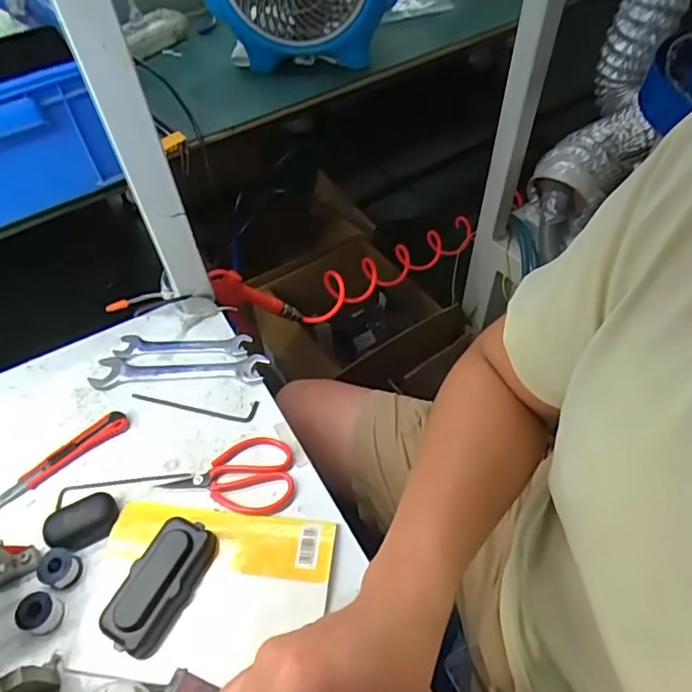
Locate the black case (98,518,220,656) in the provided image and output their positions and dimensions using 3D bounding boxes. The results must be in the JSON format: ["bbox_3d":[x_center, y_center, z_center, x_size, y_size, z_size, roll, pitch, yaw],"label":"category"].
[{"bbox_3d":[-0.158,0.201,0.456,0.051,0.029,0.106,21,55,18],"label":"black case"}]

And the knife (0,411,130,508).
[{"bbox_3d":[-0.294,0.117,0.545,0.153,0.014,0.025,-32,57,-21],"label":"knife"}]

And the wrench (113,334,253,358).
[{"bbox_3d":[-0.191,-0.001,0.631,0.156,0.006,0.030,0,51,3],"label":"wrench"}]

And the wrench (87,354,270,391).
[{"bbox_3d":[-0.189,0.029,0.606,0.192,0.008,0.040,-1,51,2],"label":"wrench"}]

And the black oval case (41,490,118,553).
[{"bbox_3d":[-0.243,0.163,0.494,0.062,0.023,0.035,-27,55,-18],"label":"black oval case"}]

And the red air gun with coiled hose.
[{"bbox_3d":[0.043,-0.137,0.952,0.069,0.107,0.678,35,36,27],"label":"red air gun with coiled hose"}]

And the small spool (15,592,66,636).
[{"bbox_3d":[-0.258,0.224,0.450,0.028,0.028,0.028,-1,51,1],"label":"small spool"}]

